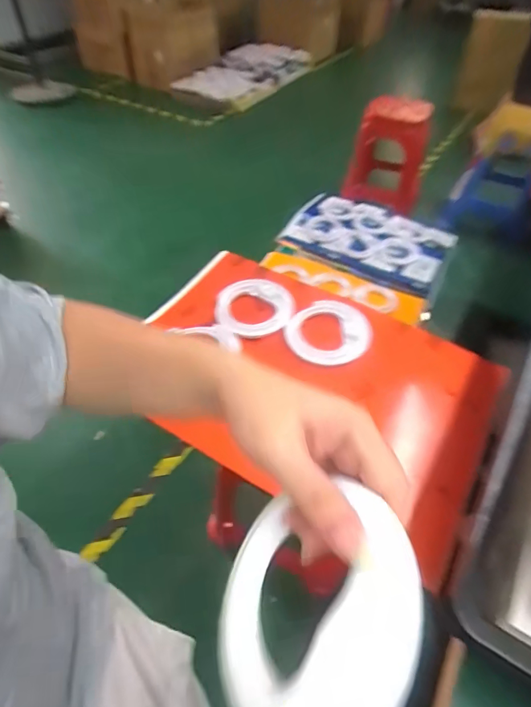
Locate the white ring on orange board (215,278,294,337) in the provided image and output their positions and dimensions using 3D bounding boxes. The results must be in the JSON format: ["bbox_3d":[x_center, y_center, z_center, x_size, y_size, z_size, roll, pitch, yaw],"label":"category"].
[{"bbox_3d":[-0.020,-0.082,0.759,0.137,0.013,0.126,-5,57,8],"label":"white ring on orange board"}]

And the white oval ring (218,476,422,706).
[{"bbox_3d":[0.022,0.135,0.225,0.014,0.130,0.123,37,44,-27],"label":"white oval ring"}]

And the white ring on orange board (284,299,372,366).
[{"bbox_3d":[0.104,-0.036,0.708,0.137,0.028,0.125,1,48,-1],"label":"white ring on orange board"}]

